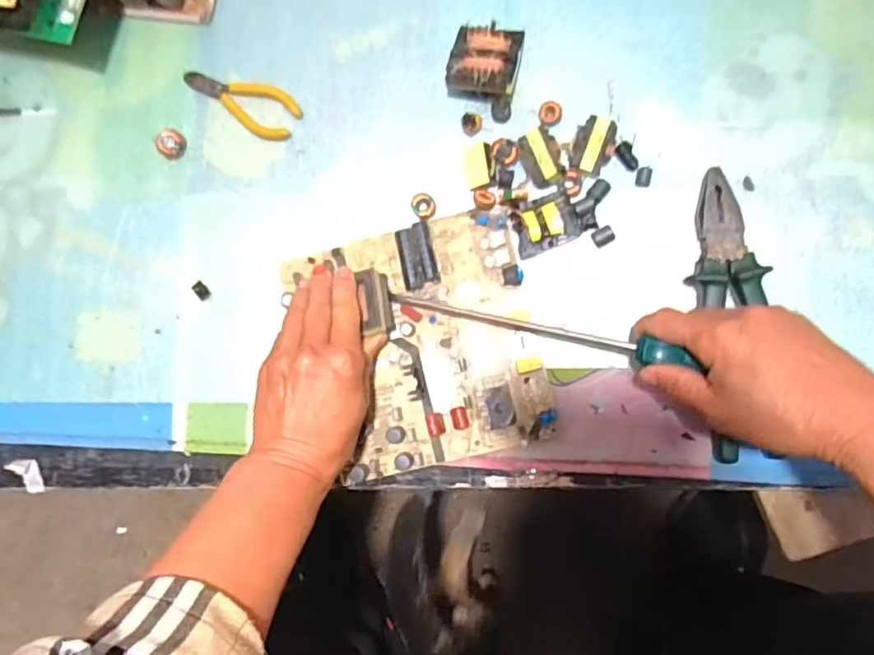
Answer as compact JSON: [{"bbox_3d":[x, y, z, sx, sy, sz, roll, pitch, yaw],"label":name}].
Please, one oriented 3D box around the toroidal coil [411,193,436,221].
[{"bbox_3d":[-0.010,-0.094,0.471,0.019,0.007,0.019,-1,86,9],"label":"toroidal coil"}]

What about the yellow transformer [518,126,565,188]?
[{"bbox_3d":[0.077,-0.126,0.449,0.026,0.015,0.041,-18,83,7],"label":"yellow transformer"}]

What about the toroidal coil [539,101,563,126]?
[{"bbox_3d":[0.085,-0.161,0.457,0.017,0.009,0.018,-1,86,9],"label":"toroidal coil"}]

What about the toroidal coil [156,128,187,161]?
[{"bbox_3d":[-0.221,-0.153,0.507,0.023,0.009,0.023,-1,86,9],"label":"toroidal coil"}]

